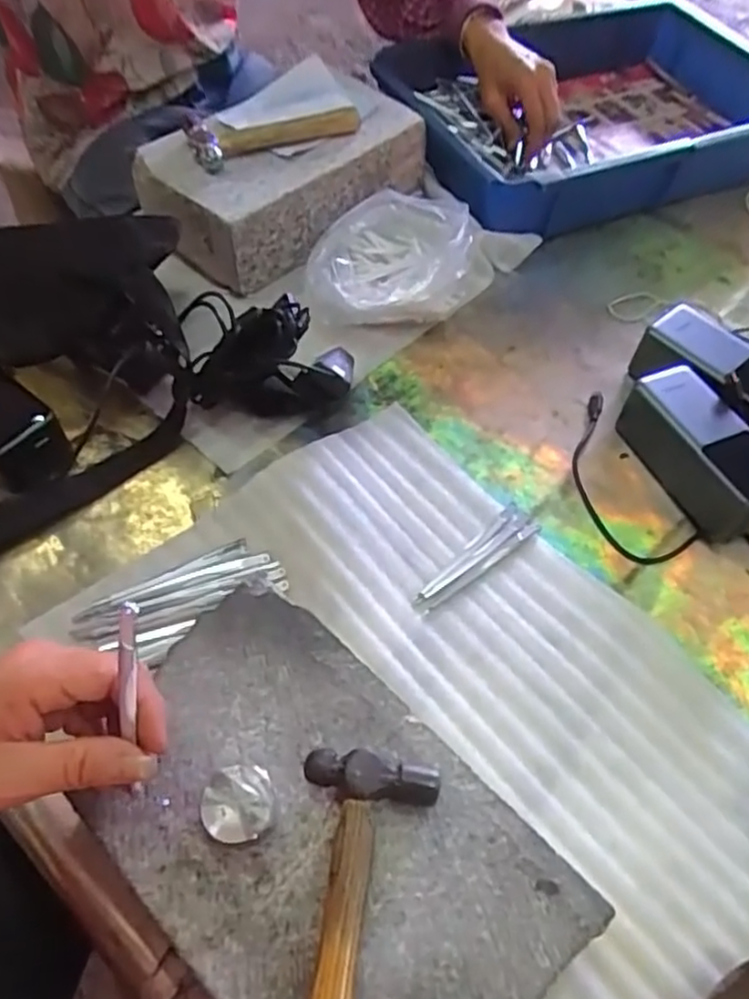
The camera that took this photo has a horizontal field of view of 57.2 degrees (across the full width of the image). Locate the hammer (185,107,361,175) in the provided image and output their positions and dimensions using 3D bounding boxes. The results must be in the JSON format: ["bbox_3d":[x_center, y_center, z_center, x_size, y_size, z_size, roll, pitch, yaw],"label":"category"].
[{"bbox_3d":[-0.090,-0.329,0.608,0.145,0.020,0.055,-24,60,-18],"label":"hammer"}]

